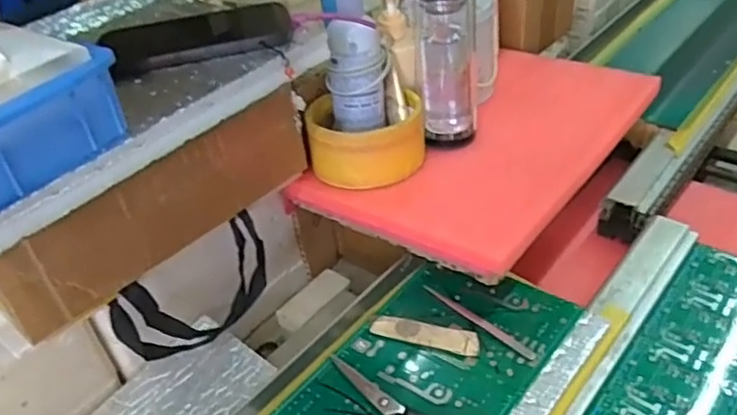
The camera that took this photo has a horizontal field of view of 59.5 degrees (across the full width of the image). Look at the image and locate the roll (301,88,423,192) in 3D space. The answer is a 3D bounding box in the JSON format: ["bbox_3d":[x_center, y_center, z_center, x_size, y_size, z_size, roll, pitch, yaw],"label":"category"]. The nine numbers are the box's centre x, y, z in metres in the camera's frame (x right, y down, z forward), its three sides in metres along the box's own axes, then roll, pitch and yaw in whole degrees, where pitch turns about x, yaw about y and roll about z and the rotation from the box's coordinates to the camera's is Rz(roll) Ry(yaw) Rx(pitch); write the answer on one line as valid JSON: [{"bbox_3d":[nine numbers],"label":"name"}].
[{"bbox_3d":[-0.001,-0.072,0.676,0.119,0.064,0.119,-5,38,4],"label":"roll"}]

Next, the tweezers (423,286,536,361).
[{"bbox_3d":[0.096,0.102,0.577,0.012,0.011,0.124,-33,46,-28],"label":"tweezers"}]

